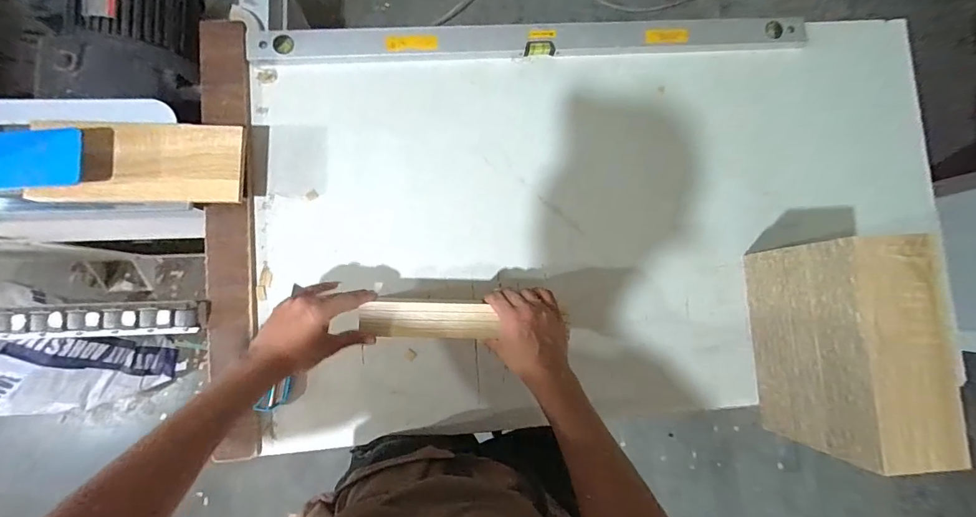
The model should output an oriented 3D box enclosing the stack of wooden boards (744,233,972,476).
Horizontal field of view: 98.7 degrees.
[{"bbox_3d":[0.516,0.131,0.611,0.122,0.206,0.300,-2,85,-4],"label":"stack of wooden boards"}]

